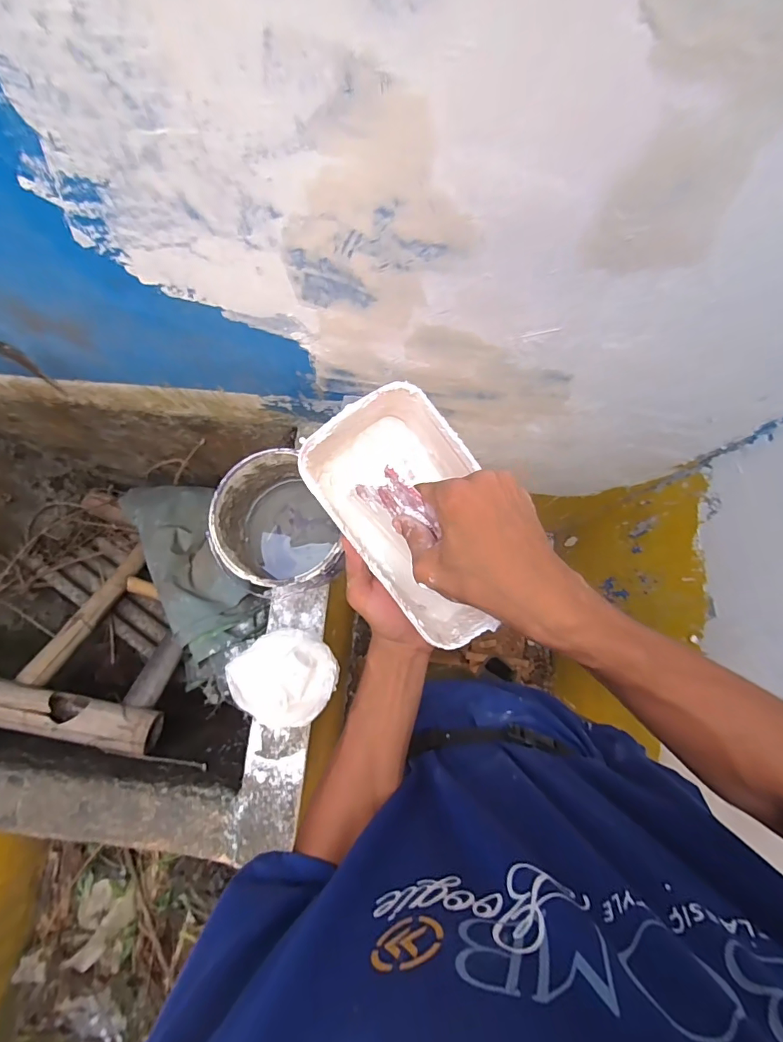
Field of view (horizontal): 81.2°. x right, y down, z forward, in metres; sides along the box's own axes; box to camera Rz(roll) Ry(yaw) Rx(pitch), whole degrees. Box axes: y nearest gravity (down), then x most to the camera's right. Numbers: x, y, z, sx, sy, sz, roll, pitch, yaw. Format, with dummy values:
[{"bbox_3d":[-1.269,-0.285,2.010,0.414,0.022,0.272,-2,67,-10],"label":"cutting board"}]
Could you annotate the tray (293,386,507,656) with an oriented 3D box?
[{"bbox_3d":[0.021,-0.004,0.357,0.107,0.084,0.188,-39,81,-7],"label":"tray"}]

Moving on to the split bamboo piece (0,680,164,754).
[{"bbox_3d":[-0.675,0.345,0.840,0.478,0.072,0.074,10,79,2],"label":"split bamboo piece"}]

